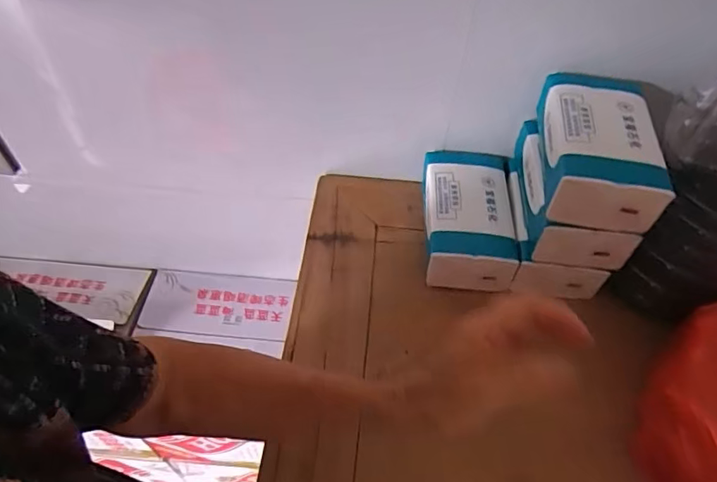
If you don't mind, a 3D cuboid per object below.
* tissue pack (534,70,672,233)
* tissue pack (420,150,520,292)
[{"bbox_3d":[0.223,-0.091,0.478,0.093,0.059,0.160,8,52,4],"label":"tissue pack"},{"bbox_3d":[0.118,-0.025,0.571,0.099,0.069,0.165,6,51,-1],"label":"tissue pack"}]

